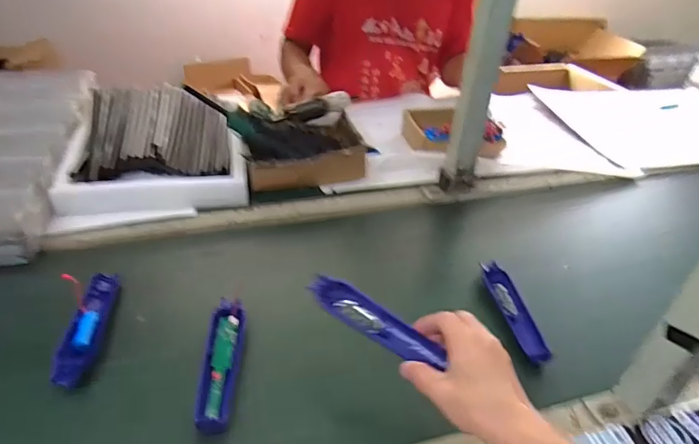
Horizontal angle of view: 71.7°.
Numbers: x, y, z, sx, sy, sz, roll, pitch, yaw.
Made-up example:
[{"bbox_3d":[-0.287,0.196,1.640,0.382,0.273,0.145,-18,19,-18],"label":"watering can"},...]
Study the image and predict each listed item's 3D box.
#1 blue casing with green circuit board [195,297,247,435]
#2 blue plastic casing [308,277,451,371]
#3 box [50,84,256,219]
[{"bbox_3d":[-0.142,0.153,0.542,0.039,0.023,0.161,1,35,-5],"label":"blue casing with green circuit board"},{"bbox_3d":[0.026,0.103,0.506,0.154,0.010,0.036,29,63,23],"label":"blue plastic casing"},{"bbox_3d":[-0.336,-0.135,0.861,0.276,0.067,0.381,-6,37,-14],"label":"box"}]

